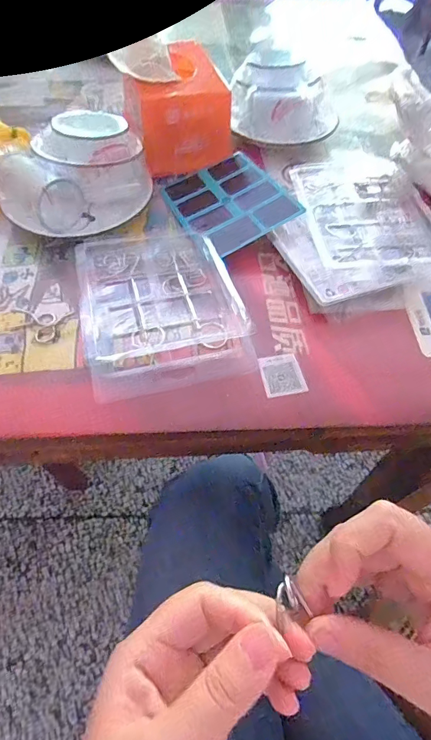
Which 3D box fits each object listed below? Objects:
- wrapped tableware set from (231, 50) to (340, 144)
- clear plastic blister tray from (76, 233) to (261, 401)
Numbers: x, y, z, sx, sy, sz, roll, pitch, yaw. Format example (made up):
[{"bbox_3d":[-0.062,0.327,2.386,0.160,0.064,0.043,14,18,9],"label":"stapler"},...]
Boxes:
[{"bbox_3d":[0.087,-0.345,0.522,0.145,0.071,0.120,15,56,8],"label":"wrapped tableware set"},{"bbox_3d":[-0.051,-0.067,0.367,0.138,0.018,0.188,-11,57,-9],"label":"clear plastic blister tray"}]

